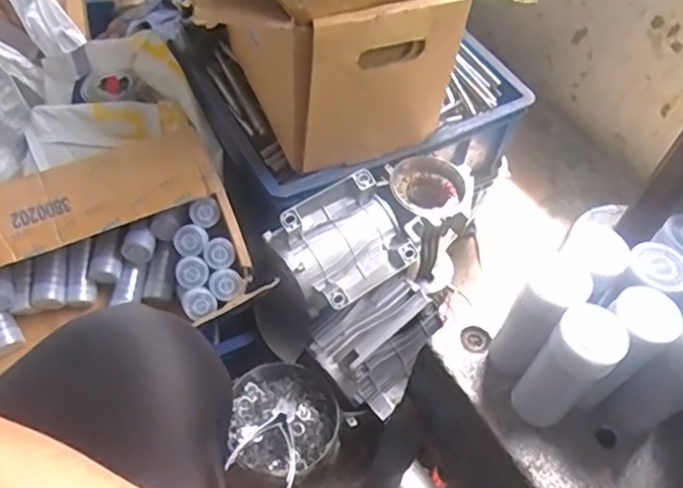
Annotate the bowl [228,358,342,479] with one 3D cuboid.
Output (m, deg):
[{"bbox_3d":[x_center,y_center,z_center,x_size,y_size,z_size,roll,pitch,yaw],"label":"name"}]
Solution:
[{"bbox_3d":[-0.063,0.191,0.675,0.115,0.042,0.125,3,54,-4],"label":"bowl"}]

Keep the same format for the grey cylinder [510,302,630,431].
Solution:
[{"bbox_3d":[0.133,0.076,0.364,0.029,0.104,0.035,-36,65,-27],"label":"grey cylinder"}]

